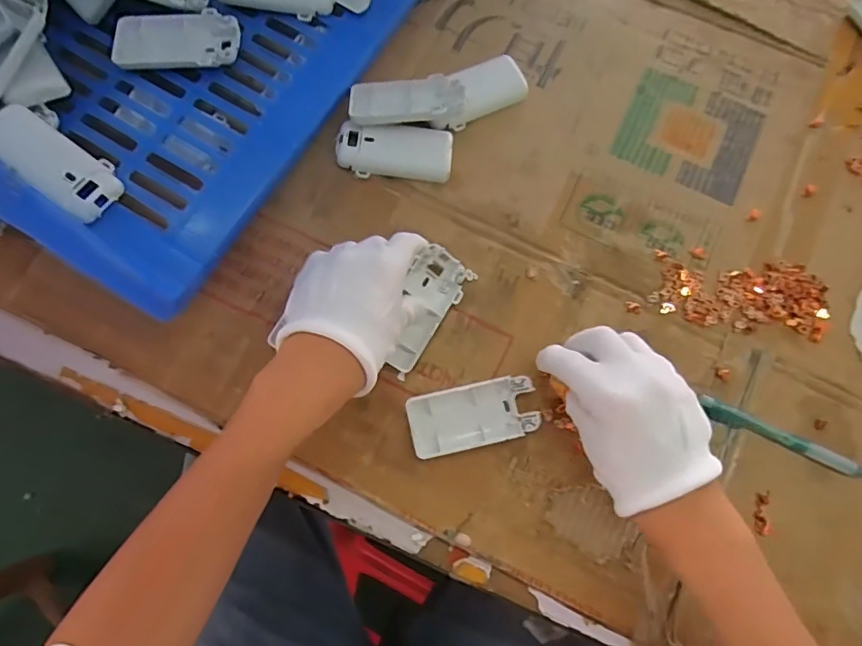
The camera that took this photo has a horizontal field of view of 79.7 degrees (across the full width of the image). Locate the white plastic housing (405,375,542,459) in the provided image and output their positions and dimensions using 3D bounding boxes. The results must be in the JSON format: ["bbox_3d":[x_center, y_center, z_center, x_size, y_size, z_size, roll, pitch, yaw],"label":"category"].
[{"bbox_3d":[0.031,0.070,0.387,0.094,0.019,0.046,-12,77,-3],"label":"white plastic housing"}]

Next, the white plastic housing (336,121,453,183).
[{"bbox_3d":[-0.030,-0.143,0.435,0.094,0.010,0.043,-1,104,-6],"label":"white plastic housing"}]

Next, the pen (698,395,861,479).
[{"bbox_3d":[0.266,0.087,0.393,0.127,0.011,0.015,23,78,5],"label":"pen"}]

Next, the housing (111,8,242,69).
[{"bbox_3d":[-0.202,-0.225,0.416,0.094,0.016,0.050,1,76,-3],"label":"housing"}]

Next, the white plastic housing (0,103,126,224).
[{"bbox_3d":[-0.272,-0.116,0.369,0.094,0.034,0.042,35,77,6],"label":"white plastic housing"}]

